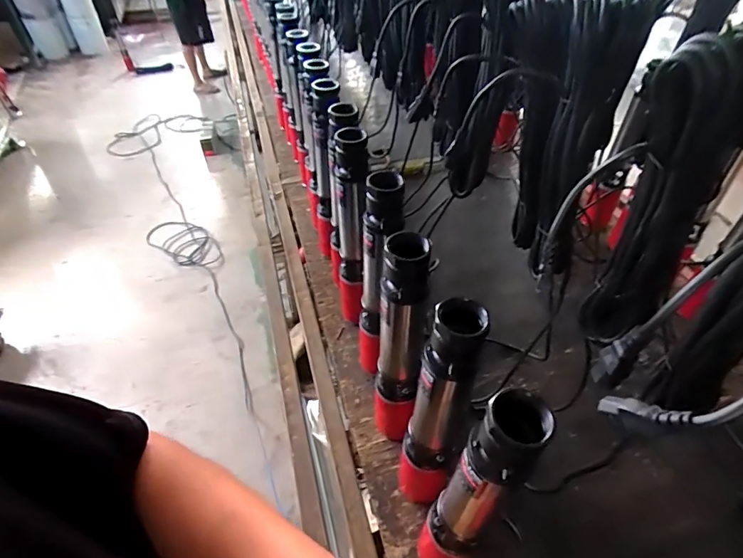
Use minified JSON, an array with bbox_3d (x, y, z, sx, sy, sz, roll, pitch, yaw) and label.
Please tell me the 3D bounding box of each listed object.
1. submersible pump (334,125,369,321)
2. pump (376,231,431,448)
[{"bbox_3d":[-0.038,-0.082,0.890,0.074,0.428,0.082,-1,44,-1],"label":"submersible pump"},{"bbox_3d":[0.044,0.120,0.683,0.076,0.442,0.067,6,45,7],"label":"pump"}]

